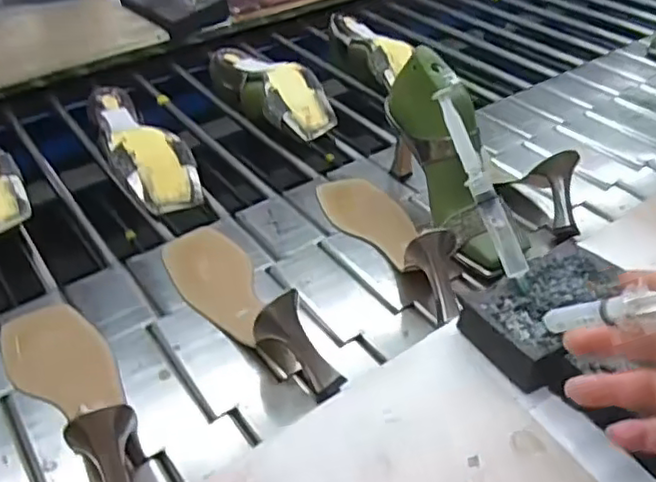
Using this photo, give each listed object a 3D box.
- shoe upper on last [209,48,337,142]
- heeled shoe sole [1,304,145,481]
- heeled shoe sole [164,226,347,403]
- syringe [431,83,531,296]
[{"bbox_3d":[-0.079,-0.205,0.873,0.083,0.071,0.229,-26,46,-27],"label":"shoe upper on last"},{"bbox_3d":[-0.200,0.110,0.498,0.077,0.077,0.254,-25,46,-25],"label":"heeled shoe sole"},{"bbox_3d":[-0.076,0.052,0.561,0.073,0.072,0.222,-21,44,-21],"label":"heeled shoe sole"},{"bbox_3d":[0.119,-0.040,0.492,0.017,0.013,0.165,-19,82,-19],"label":"syringe"}]

